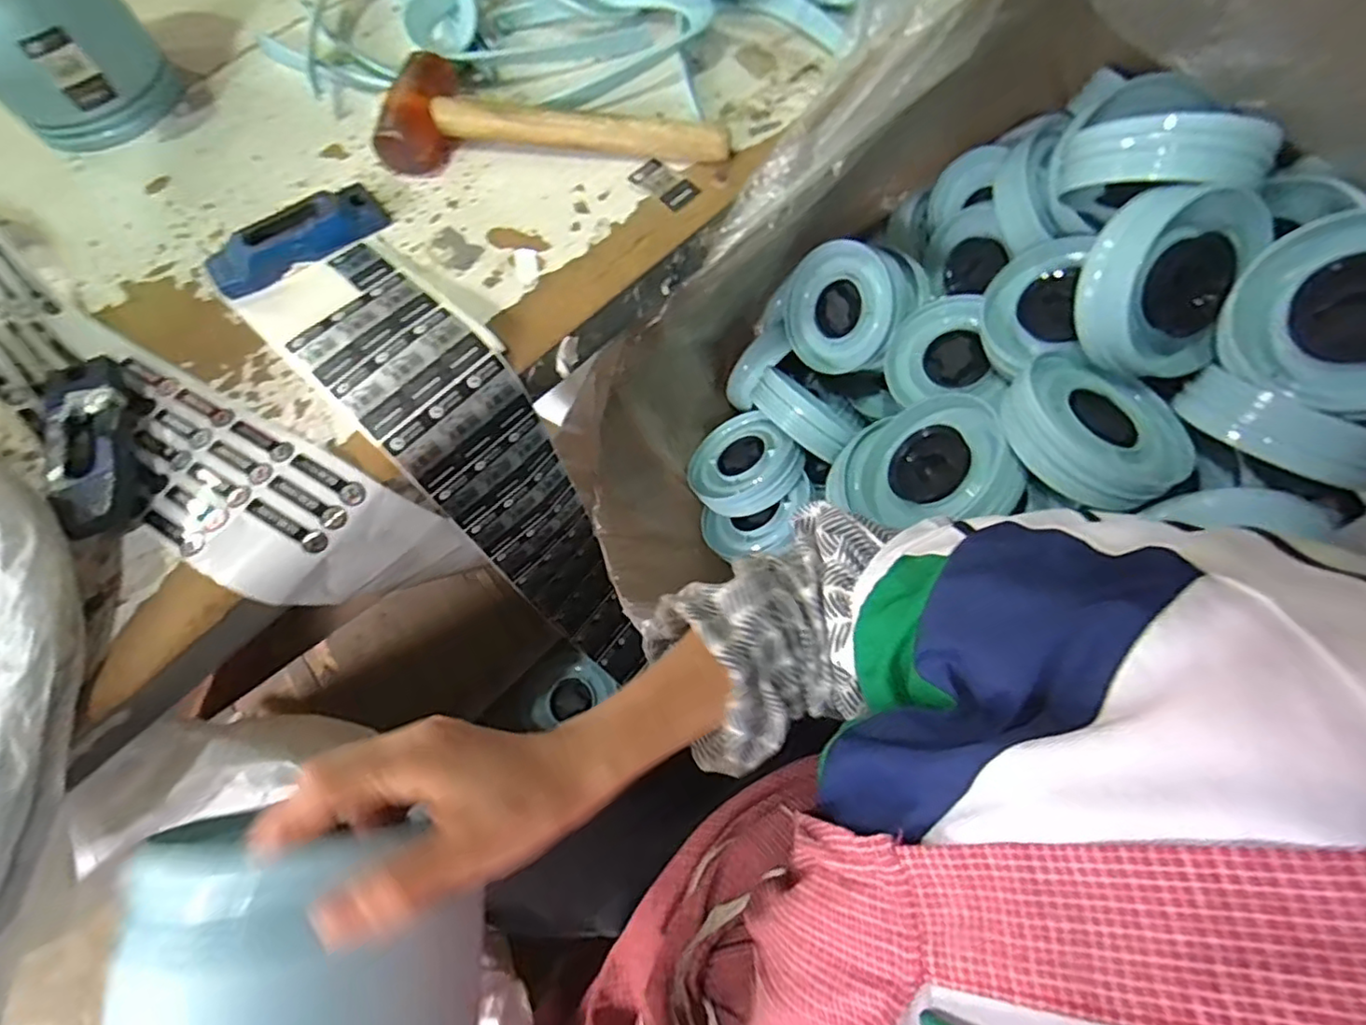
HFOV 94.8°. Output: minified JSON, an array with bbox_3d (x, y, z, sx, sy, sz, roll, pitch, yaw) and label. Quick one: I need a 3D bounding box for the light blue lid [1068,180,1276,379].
[{"bbox_3d":[0.360,-0.172,0.470,0.104,0.131,0.049,9,23,-16],"label":"light blue lid"}]

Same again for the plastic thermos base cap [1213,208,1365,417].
[{"bbox_3d":[0.458,-0.142,0.421,0.136,0.054,0.148,-6,79,31],"label":"plastic thermos base cap"}]

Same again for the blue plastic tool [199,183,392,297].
[{"bbox_3d":[-0.297,-0.212,0.485,0.131,0.027,0.037,-36,70,-14],"label":"blue plastic tool"}]

